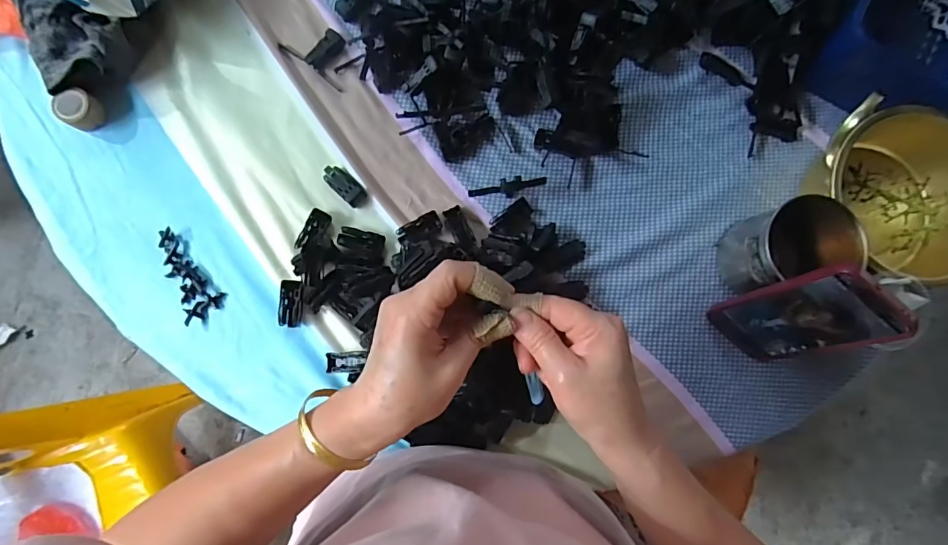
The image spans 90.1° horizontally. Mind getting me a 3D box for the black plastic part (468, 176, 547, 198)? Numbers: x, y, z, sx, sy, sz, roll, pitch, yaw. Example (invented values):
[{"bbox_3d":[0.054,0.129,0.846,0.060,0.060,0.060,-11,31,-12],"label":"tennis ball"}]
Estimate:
[{"bbox_3d":[0.037,-0.090,0.505,0.084,0.008,0.020,-14,86,-3],"label":"black plastic part"}]

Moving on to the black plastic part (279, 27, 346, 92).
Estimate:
[{"bbox_3d":[-0.163,-0.239,0.508,0.079,0.010,0.048,36,85,2],"label":"black plastic part"}]

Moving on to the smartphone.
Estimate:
[{"bbox_3d":[0.292,0.044,0.425,0.080,0.158,0.010,45,67,2],"label":"smartphone"}]

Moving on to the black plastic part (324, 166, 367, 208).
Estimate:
[{"bbox_3d":[-0.135,-0.091,0.493,0.050,0.011,0.022,44,86,2],"label":"black plastic part"}]

